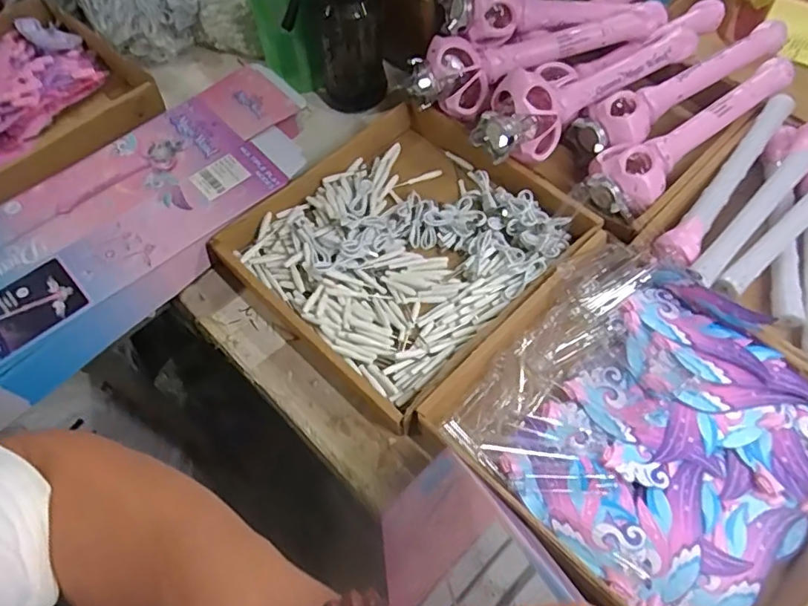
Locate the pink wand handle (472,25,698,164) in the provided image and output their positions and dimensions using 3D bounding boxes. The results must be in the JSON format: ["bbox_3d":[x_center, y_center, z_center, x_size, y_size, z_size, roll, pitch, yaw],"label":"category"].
[{"bbox_3d":[0.258,-0.319,0.767,0.379,0.070,0.102,-34,63,-20],"label":"pink wand handle"}]

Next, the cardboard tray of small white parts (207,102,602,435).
[{"bbox_3d":[0.004,-0.071,0.716,0.368,0.063,0.343,-40,65,-23],"label":"cardboard tray of small white parts"}]

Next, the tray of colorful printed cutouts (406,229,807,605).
[{"bbox_3d":[0.263,0.134,0.580,0.346,0.066,0.382,-40,65,-23],"label":"tray of colorful printed cutouts"}]

